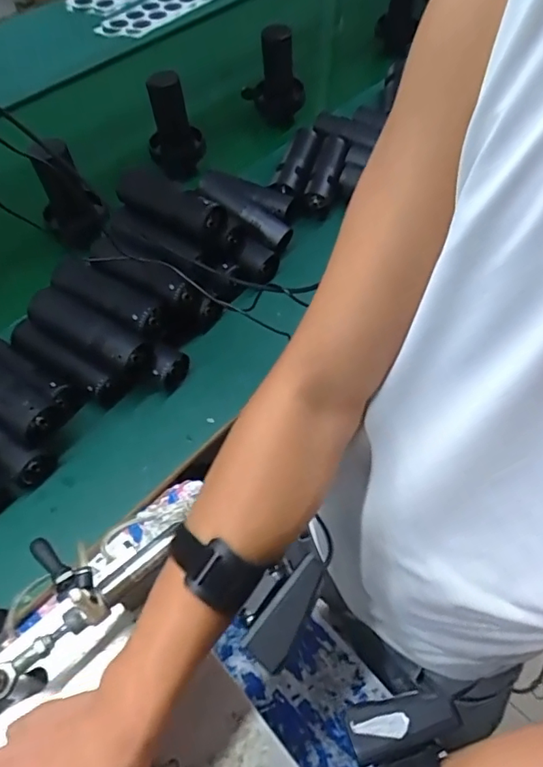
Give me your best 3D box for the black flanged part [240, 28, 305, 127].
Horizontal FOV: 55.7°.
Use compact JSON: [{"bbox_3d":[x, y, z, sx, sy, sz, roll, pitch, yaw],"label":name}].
[{"bbox_3d":[0.005,-0.585,0.966,0.117,0.128,0.113,0,58,1],"label":"black flanged part"}]

